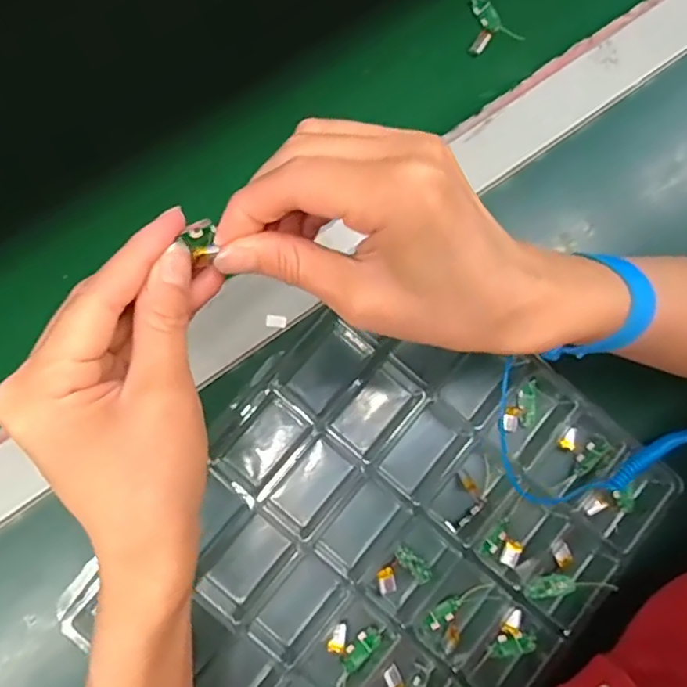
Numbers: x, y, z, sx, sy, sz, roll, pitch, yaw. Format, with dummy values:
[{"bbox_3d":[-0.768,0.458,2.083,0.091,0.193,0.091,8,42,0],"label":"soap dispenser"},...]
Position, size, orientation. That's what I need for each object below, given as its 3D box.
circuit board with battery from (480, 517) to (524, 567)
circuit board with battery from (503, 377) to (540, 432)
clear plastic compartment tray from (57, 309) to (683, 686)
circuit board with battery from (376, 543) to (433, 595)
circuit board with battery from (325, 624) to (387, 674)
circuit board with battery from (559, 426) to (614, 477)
[{"bbox_3d":[0.100,0.123,0.375,0.023,0.004,0.025,28,81,-2],"label":"circuit board with battery"},{"bbox_3d":[0.116,0.042,0.388,0.017,0.009,0.035,38,81,0],"label":"circuit board with battery"},{"bbox_3d":[0.027,0.127,0.362,0.243,0.041,0.297,39,81,0],"label":"clear plastic compartment tray"},{"bbox_3d":[0.035,0.137,0.364,0.031,0.007,0.025,-29,86,-8],"label":"circuit board with battery"},{"bbox_3d":[0.007,0.174,0.356,0.030,0.006,0.025,-43,89,-9],"label":"circuit board with battery"},{"bbox_3d":[0.152,0.065,0.384,0.025,0.005,0.026,-35,87,-9],"label":"circuit board with battery"}]

